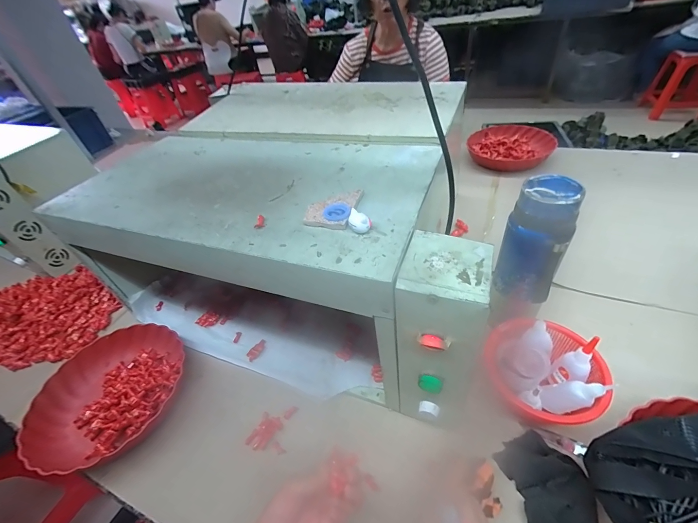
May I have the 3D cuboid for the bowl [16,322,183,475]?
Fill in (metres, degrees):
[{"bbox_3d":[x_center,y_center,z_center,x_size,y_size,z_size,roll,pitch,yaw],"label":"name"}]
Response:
[{"bbox_3d":[-0.401,0.227,0.542,0.241,0.054,0.241,-6,44,5],"label":"bowl"}]

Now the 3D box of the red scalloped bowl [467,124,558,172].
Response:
[{"bbox_3d":[0.510,-0.365,0.984,0.232,0.063,0.224,-6,44,5],"label":"red scalloped bowl"}]

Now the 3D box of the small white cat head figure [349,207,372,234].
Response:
[{"bbox_3d":[0.011,-0.043,0.338,0.021,0.019,0.023,-10,41,-3],"label":"small white cat head figure"}]

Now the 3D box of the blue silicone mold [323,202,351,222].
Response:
[{"bbox_3d":[-0.014,-0.059,0.364,0.031,0.006,0.039,-5,41,3],"label":"blue silicone mold"}]

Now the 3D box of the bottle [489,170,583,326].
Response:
[{"bbox_3d":[0.260,-0.003,0.456,0.072,0.226,0.064,8,47,19],"label":"bottle"}]

